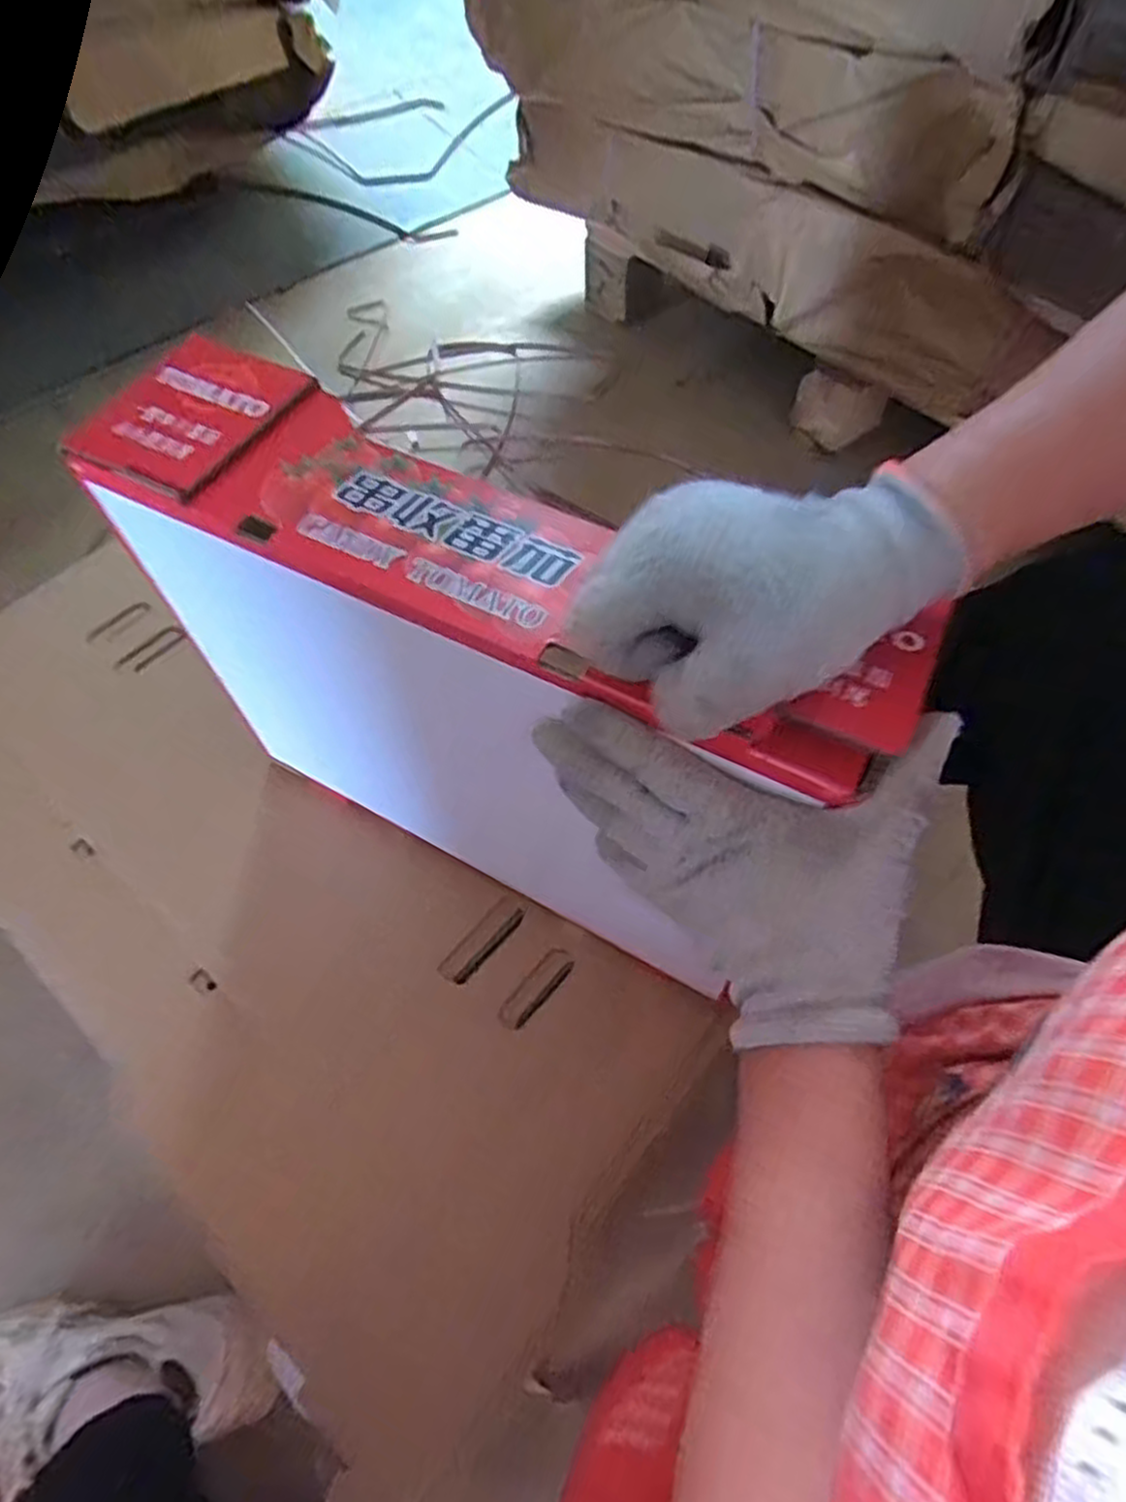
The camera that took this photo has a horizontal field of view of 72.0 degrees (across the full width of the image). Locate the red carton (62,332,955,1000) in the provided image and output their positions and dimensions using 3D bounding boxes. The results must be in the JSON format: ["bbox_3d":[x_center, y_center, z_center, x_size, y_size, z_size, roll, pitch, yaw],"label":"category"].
[{"bbox_3d":[-0.040,-0.022,0.438,0.379,0.281,0.092,25,62,16],"label":"red carton"}]

